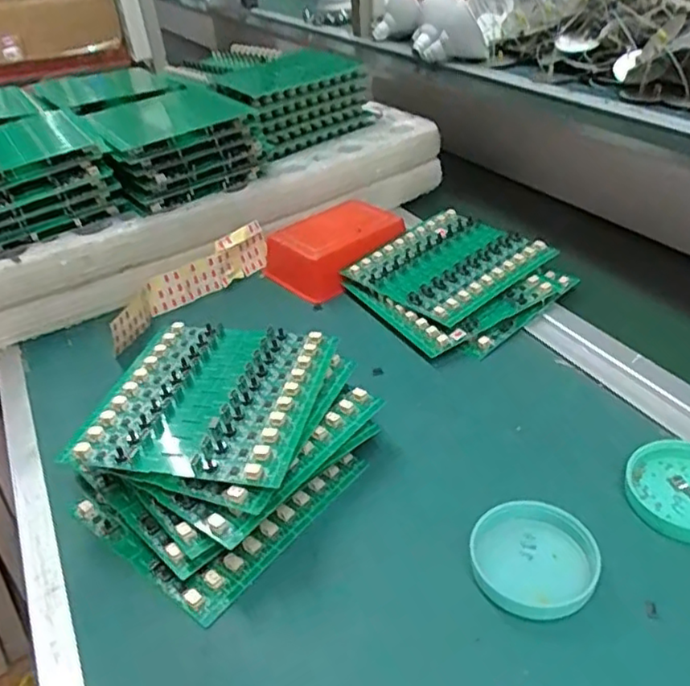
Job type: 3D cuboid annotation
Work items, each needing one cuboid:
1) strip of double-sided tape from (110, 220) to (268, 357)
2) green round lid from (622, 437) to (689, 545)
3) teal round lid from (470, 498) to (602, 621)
[{"bbox_3d":[-0.144,-0.055,0.586,0.029,0.044,0.183,20,43,32],"label":"strip of double-sided tape"},{"bbox_3d":[0.196,0.082,0.368,0.066,0.008,0.068,-4,36,3],"label":"green round lid"},{"bbox_3d":[0.100,0.112,0.338,0.062,0.015,0.063,-4,36,3],"label":"teal round lid"}]

